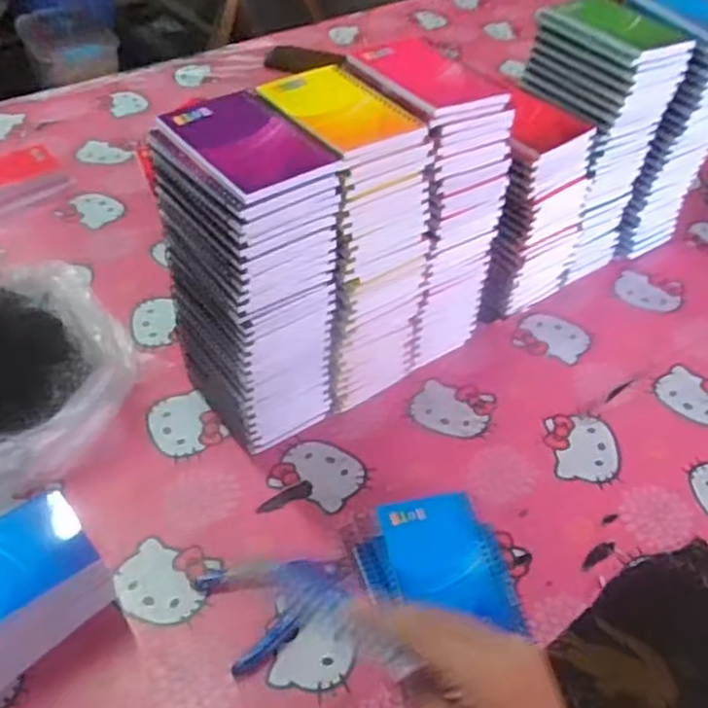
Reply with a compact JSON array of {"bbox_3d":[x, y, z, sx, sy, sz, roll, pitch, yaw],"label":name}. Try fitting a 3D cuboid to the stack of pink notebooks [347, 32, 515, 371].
[{"bbox_3d":[0.064,-0.141,0.757,0.116,0.296,0.140,-27,52,-27],"label":"stack of pink notebooks"}]

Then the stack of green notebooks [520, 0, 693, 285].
[{"bbox_3d":[0.257,-0.224,0.836,0.108,0.296,0.127,-22,51,-24],"label":"stack of green notebooks"}]

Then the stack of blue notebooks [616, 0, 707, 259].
[{"bbox_3d":[0.353,-0.253,0.866,0.110,0.293,0.134,-16,48,-18],"label":"stack of blue notebooks"}]

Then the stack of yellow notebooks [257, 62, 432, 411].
[{"bbox_3d":[-0.008,-0.098,0.699,0.106,0.289,0.141,-21,49,-23],"label":"stack of yellow notebooks"}]

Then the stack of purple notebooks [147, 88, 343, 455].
[{"bbox_3d":[-0.089,-0.055,0.652,0.094,0.289,0.131,-29,52,-28],"label":"stack of purple notebooks"}]

